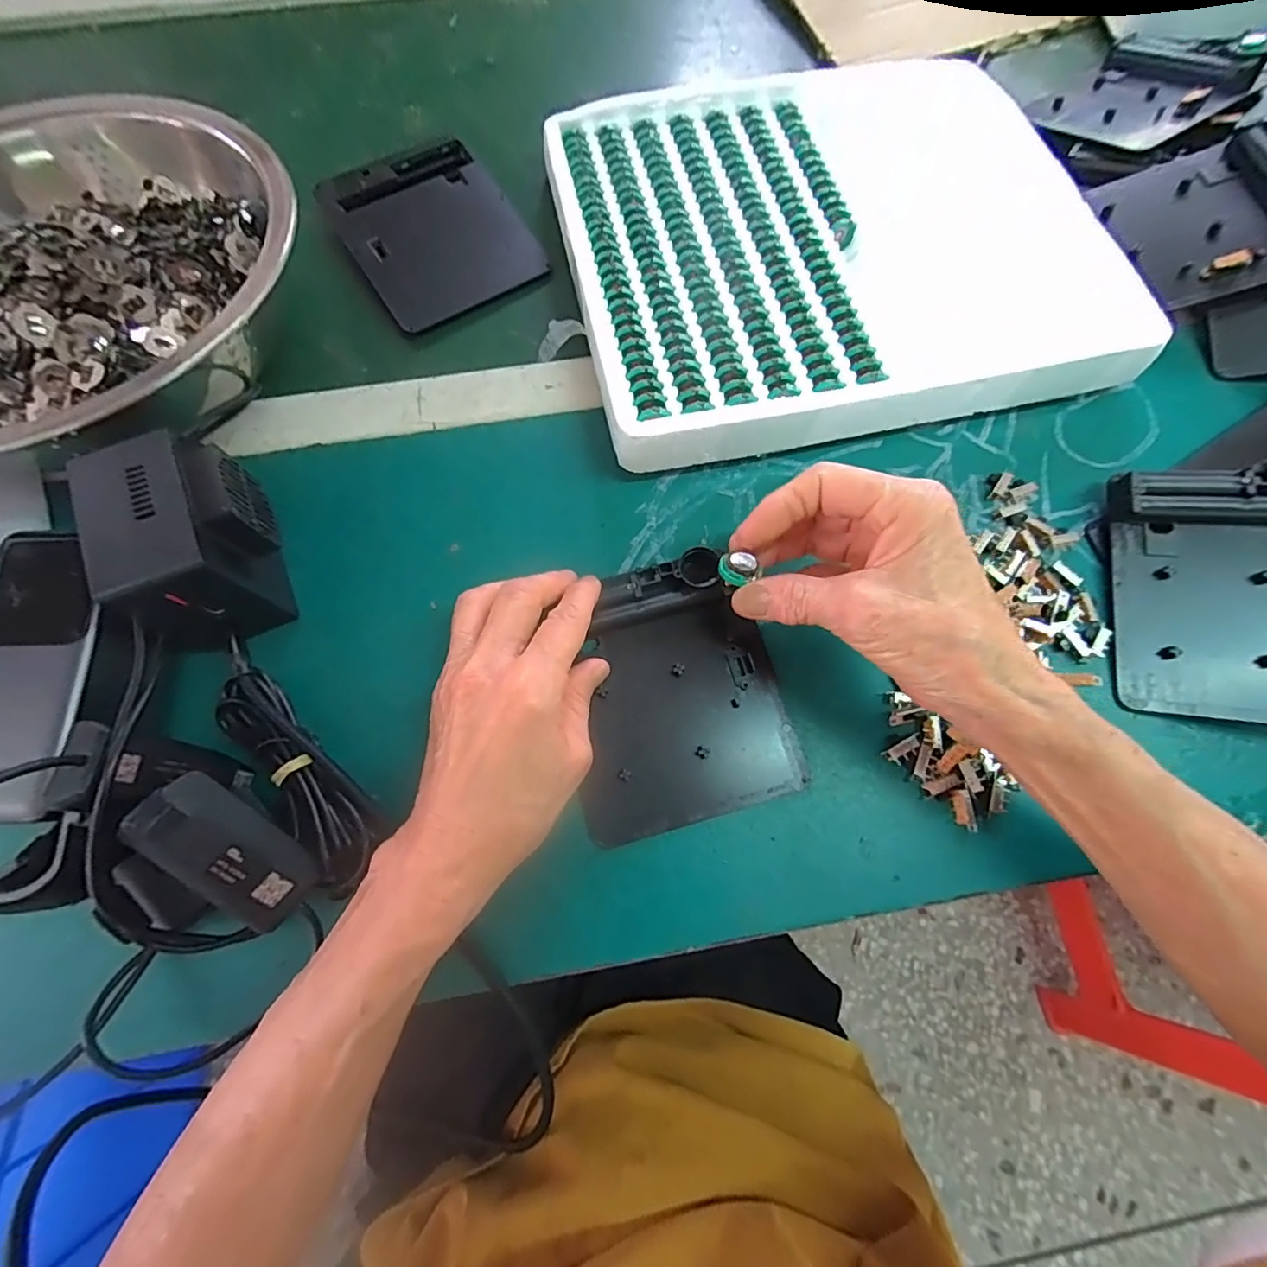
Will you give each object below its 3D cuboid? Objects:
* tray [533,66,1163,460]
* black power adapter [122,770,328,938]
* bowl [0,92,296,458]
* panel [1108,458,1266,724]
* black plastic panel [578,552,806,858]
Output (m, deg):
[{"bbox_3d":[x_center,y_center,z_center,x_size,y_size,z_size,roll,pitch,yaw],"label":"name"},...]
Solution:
[{"bbox_3d":[0.124,-0.258,0.348,0.328,0.041,0.295,-11,72,-4],"label":"tray"},{"bbox_3d":[-0.162,0.086,0.218,0.032,0.018,0.069,-51,118,-32],"label":"black power adapter"},{"bbox_3d":[-0.311,-0.190,0.303,0.257,0.071,0.224,-2,72,-1],"label":"bowl"},{"bbox_3d":[0.309,-0.021,0.273,0.107,0.015,0.130,5,81,16],"label":"panel"},{"bbox_3d":[0.019,0.029,0.272,0.107,0.020,0.126,-16,72,-6],"label":"black plastic panel"}]

